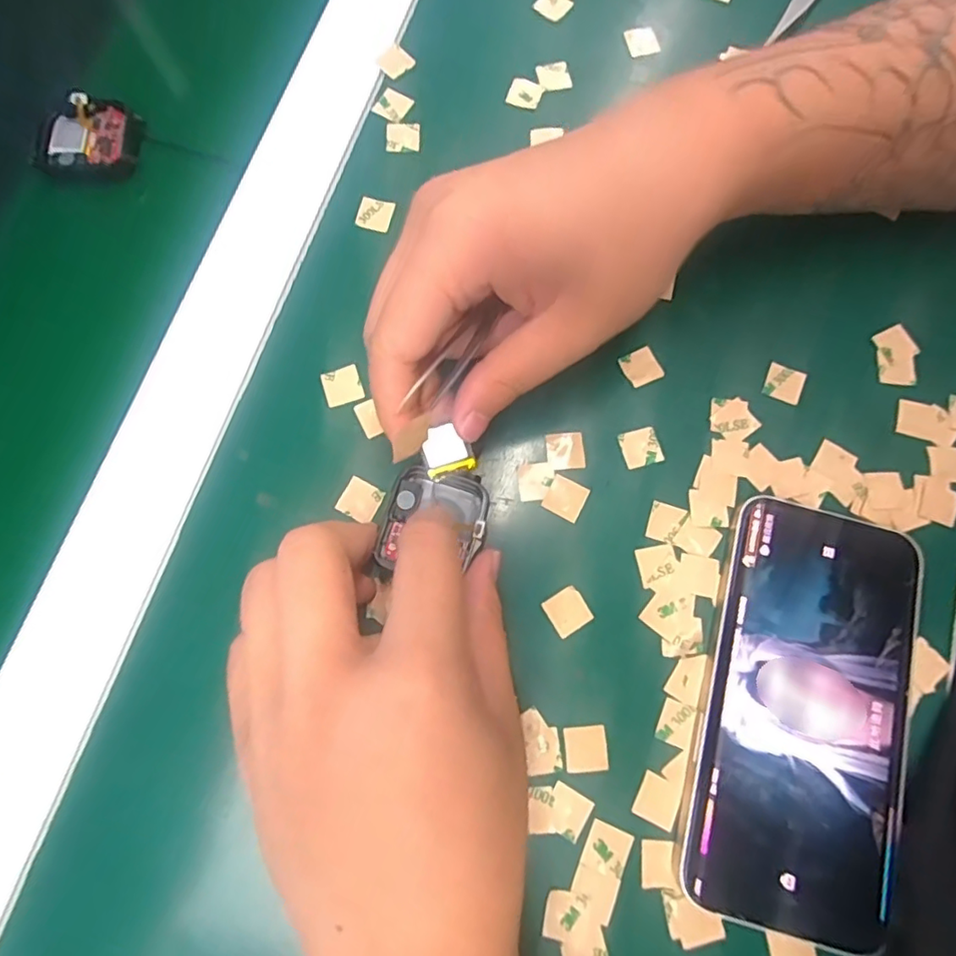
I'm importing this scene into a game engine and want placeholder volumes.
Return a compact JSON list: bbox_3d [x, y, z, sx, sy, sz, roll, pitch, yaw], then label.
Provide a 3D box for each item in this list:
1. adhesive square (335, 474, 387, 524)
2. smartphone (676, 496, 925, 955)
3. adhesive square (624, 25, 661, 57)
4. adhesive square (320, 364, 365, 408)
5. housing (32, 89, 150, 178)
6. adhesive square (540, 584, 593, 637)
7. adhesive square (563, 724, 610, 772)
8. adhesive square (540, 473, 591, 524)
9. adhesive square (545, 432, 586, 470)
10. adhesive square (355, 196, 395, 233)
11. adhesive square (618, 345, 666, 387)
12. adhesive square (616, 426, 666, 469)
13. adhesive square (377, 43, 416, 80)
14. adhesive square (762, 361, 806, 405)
[{"bbox_3d":[-0.046,0.008,0.228,0.016,0.004,0.015,26,77,5],"label":"adhesive square"},{"bbox_3d":[0.119,0.082,0.210,0.071,0.008,0.143,16,76,3],"label":"smartphone"},{"bbox_3d":[0.080,-0.216,0.284,0.015,0.004,0.017,-17,77,-5],"label":"adhesive square"},{"bbox_3d":[-0.056,-0.039,0.239,0.015,0.004,0.016,-19,77,-5],"label":"adhesive square"},{"bbox_3d":[-0.179,-0.158,0.267,0.045,0.009,0.040,-2,76,-1],"label":"housing"},{"bbox_3d":[0.034,0.050,0.219,0.015,0.004,0.015,-31,79,-8],"label":"adhesive square"},{"bbox_3d":[0.039,0.098,0.210,0.015,0.004,0.015,-3,77,-1],"label":"adhesive square"},{"bbox_3d":[0.035,0.008,0.229,0.015,0.004,0.016,27,77,6],"label":"adhesive square"},{"bbox_3d":[0.036,-0.011,0.234,0.015,0.004,0.015,-3,76,-2],"label":"adhesive square"},{"bbox_3d":[-0.046,-0.119,0.260,0.015,0.004,0.015,16,81,1],"label":"adhesive square"},{"bbox_3d":[0.069,-0.047,0.243,0.015,0.004,0.016,-23,78,-6],"label":"adhesive square"},{"bbox_3d":[0.067,-0.012,0.236,0.015,0.004,0.015,-17,76,-2],"label":"adhesive square"},{"bbox_3d":[-0.039,-0.201,0.278,0.015,0.004,0.015,-41,80,-10],"label":"adhesive square"},{"bbox_3d":[0.130,-0.040,0.244,0.015,0.004,0.016,22,78,8],"label":"adhesive square"}]

